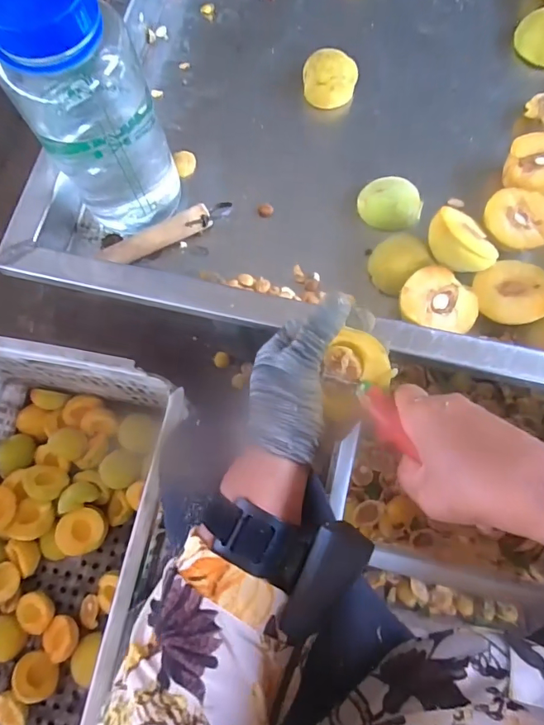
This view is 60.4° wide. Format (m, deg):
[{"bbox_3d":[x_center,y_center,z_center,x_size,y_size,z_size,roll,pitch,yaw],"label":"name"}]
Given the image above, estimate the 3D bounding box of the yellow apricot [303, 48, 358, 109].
[{"bbox_3d":[0.060,-0.295,0.483,0.053,0.029,0.052,5,75,3],"label":"yellow apricot"}]

